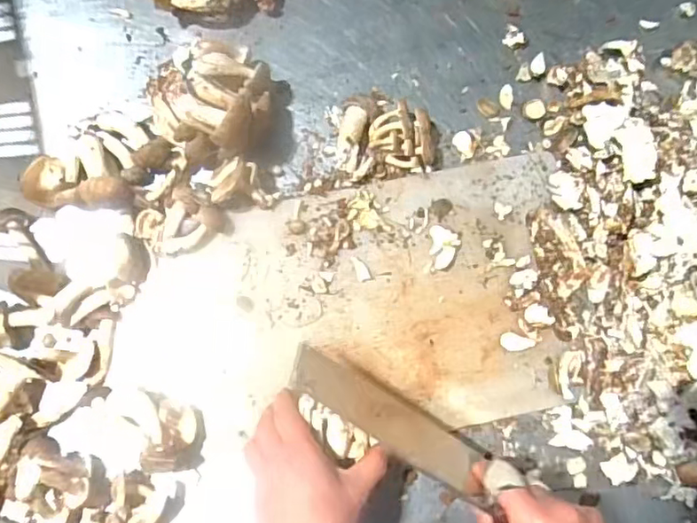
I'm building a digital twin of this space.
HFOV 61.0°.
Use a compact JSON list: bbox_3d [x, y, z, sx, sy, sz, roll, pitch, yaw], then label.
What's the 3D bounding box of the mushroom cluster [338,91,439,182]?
[{"bbox_3d":[0.041,-0.131,0.588,0.102,0.042,0.091,-9,77,-5],"label":"mushroom cluster"}]

